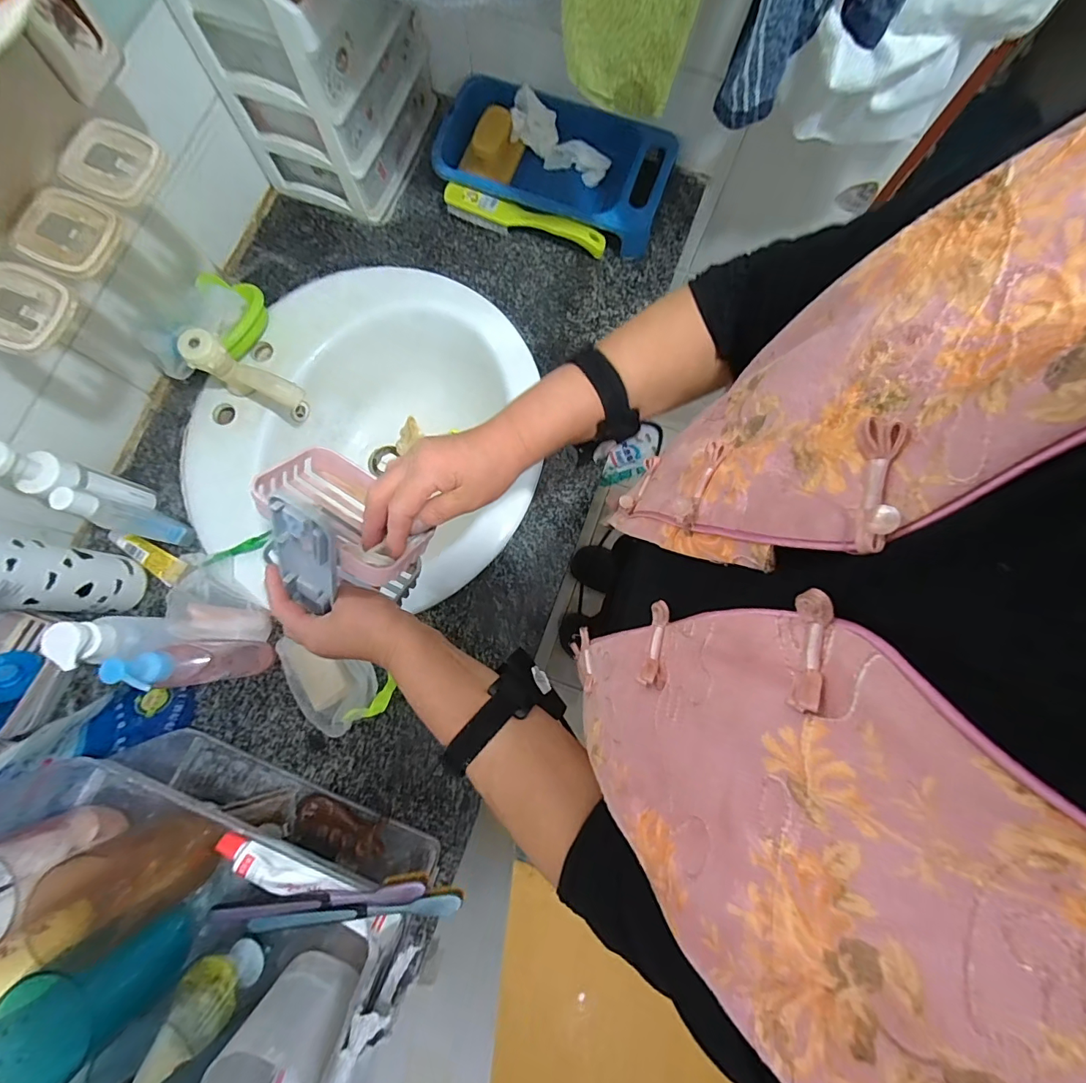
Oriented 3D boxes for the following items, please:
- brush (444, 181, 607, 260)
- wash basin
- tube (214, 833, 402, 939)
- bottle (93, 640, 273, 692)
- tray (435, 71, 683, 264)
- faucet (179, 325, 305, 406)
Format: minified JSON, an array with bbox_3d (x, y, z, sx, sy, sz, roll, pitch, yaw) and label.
[{"bbox_3d":[-0.026,-0.448,0.658,0.231,0.042,0.024,19,79,3],"label":"brush"},{"bbox_3d":[-0.235,-0.132,0.668,0.444,0.148,0.457,3,79,0],"label":"wash basin"},{"bbox_3d":[-0.198,0.288,0.392,0.162,0.029,0.038,27,80,4],"label":"tube"},{"bbox_3d":[-0.335,0.120,0.461,0.051,0.184,0.043,-1,79,-1],"label":"bottle"},{"bbox_3d":[0.012,-0.532,0.665,0.321,0.054,0.194,20,79,3],"label":"tray"},{"bbox_3d":[-0.354,-0.193,0.570,0.134,0.104,0.041,29,80,4],"label":"faucet"}]

